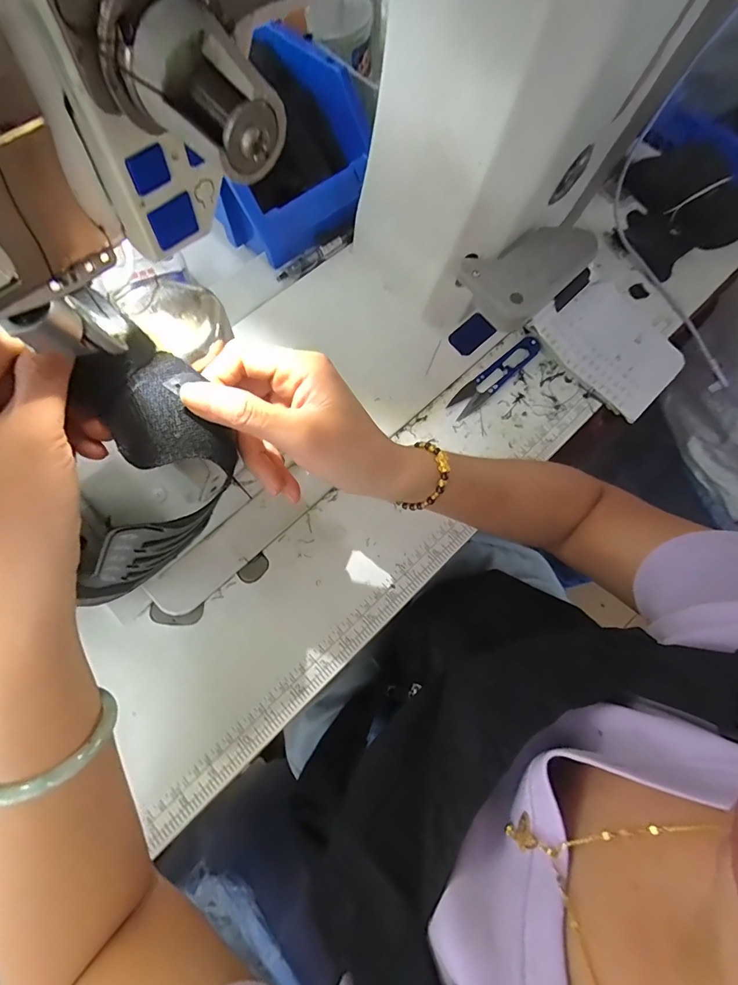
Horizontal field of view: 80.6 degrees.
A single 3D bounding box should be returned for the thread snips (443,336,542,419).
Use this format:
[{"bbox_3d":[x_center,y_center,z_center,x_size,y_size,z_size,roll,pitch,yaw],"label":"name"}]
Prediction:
[{"bbox_3d":[0.126,-0.118,0.437,0.116,0.009,0.025,-42,77,-13],"label":"thread snips"}]

